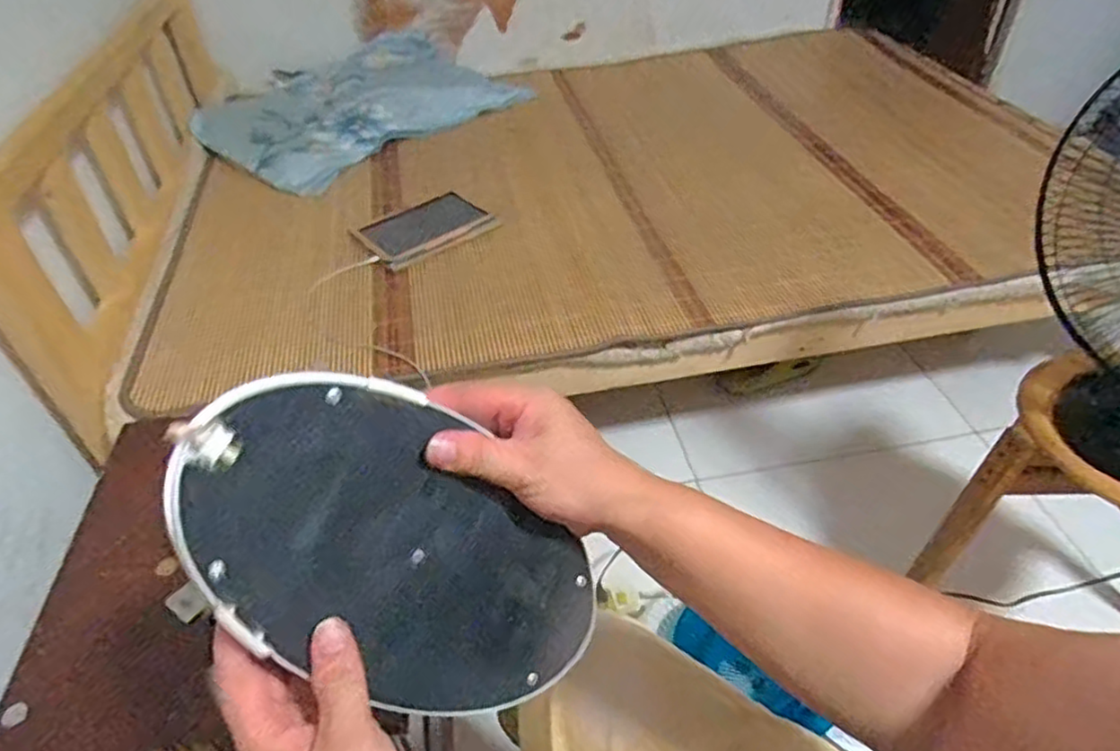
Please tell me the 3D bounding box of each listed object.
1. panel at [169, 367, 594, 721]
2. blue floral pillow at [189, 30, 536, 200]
[{"bbox_3d":[-0.077,0.091,0.350,0.127,0.230,0.010,-57,25,-16],"label":"panel"},{"bbox_3d":[-0.493,-0.680,1.692,0.462,0.121,0.718,32,53,32],"label":"blue floral pillow"}]

